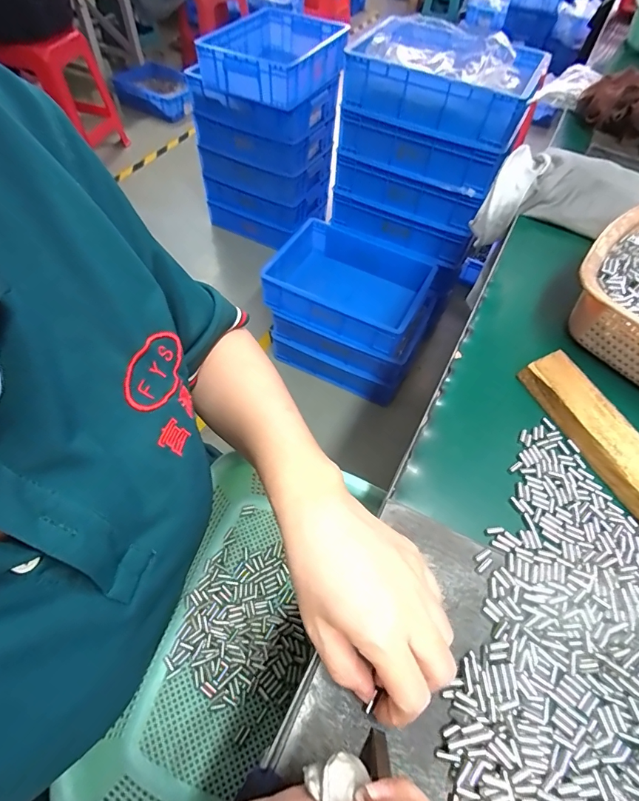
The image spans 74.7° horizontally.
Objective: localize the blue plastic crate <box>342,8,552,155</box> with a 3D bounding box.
[{"bbox_3d":[0.297,-0.755,0.988,0.400,0.124,0.287,26,57,14],"label":"blue plastic crate"}]

